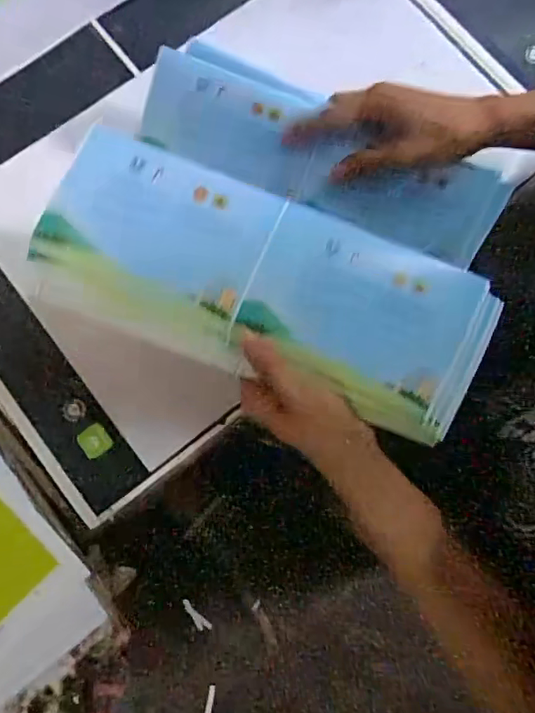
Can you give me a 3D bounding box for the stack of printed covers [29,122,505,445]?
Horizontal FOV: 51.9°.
[{"bbox_3d":[-0.001,-0.054,0.397,0.320,0.027,0.133,20,79,-1],"label":"stack of printed covers"}]

